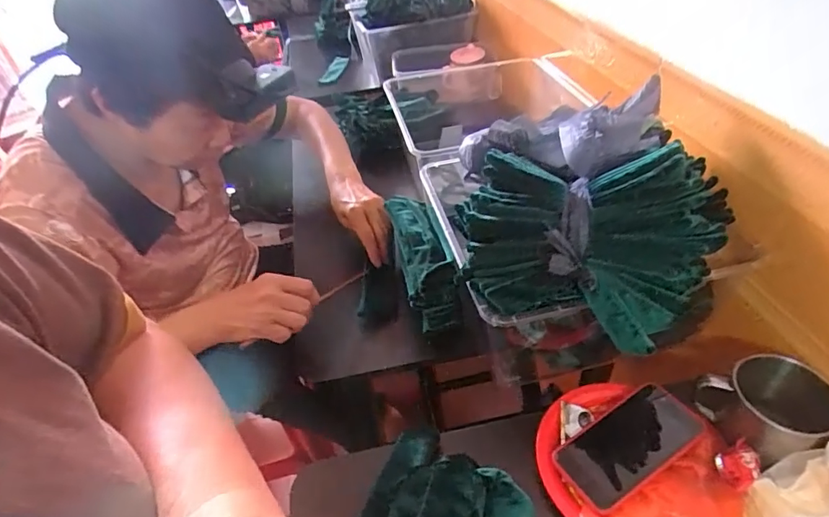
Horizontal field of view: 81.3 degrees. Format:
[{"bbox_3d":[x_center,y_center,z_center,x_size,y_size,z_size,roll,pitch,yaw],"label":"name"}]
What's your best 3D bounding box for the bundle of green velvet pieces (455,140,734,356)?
[{"bbox_3d":[0.154,-0.018,0.457,0.208,0.162,0.085,7,4,22],"label":"bundle of green velvet pieces"}]

